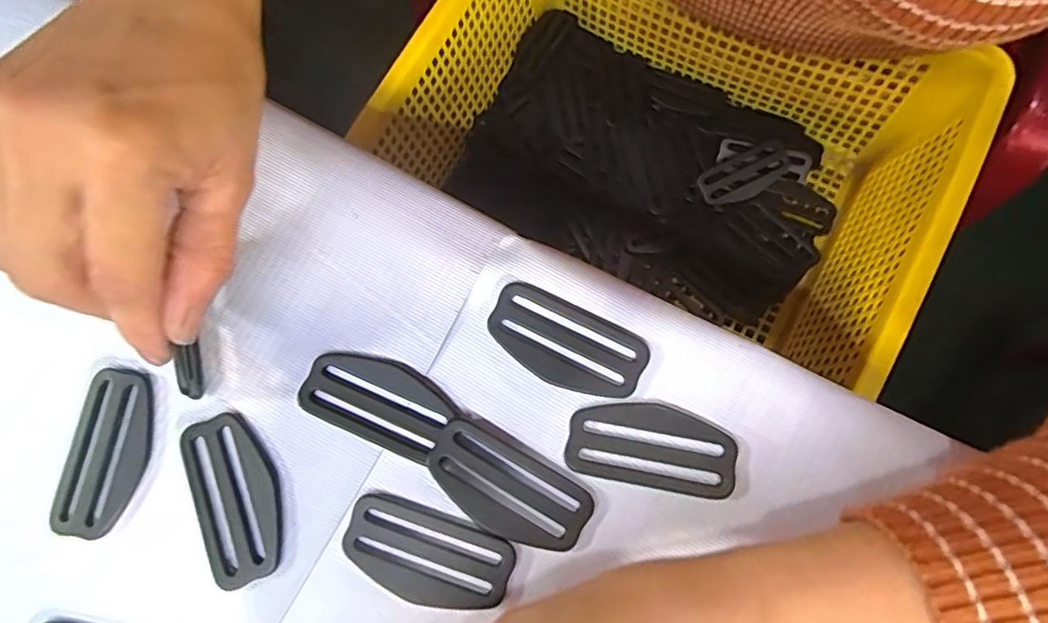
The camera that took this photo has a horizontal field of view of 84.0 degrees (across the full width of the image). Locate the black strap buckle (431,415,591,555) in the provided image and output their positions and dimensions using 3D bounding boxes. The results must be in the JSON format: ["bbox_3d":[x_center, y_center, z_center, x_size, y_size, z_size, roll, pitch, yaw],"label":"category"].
[{"bbox_3d":[-0.006,0.063,0.206,0.058,0.005,0.028,30,79,6],"label":"black strap buckle"}]

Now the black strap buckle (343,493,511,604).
[{"bbox_3d":[-0.034,0.085,0.202,0.058,0.005,0.029,17,78,4],"label":"black strap buckle"}]

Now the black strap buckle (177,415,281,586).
[{"bbox_3d":[-0.104,0.066,0.208,0.028,0.004,0.059,-21,78,-5],"label":"black strap buckle"}]

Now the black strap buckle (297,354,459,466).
[{"bbox_3d":[-0.054,0.032,0.215,0.054,0.005,0.029,23,78,5],"label":"black strap buckle"}]

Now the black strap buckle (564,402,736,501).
[{"bbox_3d":[0.046,0.048,0.209,0.058,0.004,0.029,11,78,2],"label":"black strap buckle"}]

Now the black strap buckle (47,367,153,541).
[{"bbox_3d":[-0.152,0.051,0.212,0.027,0.004,0.058,8,78,1],"label":"black strap buckle"}]

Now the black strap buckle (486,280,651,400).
[{"bbox_3d":[0.015,0.012,0.216,0.058,0.004,0.030,26,79,5],"label":"black strap buckle"}]

